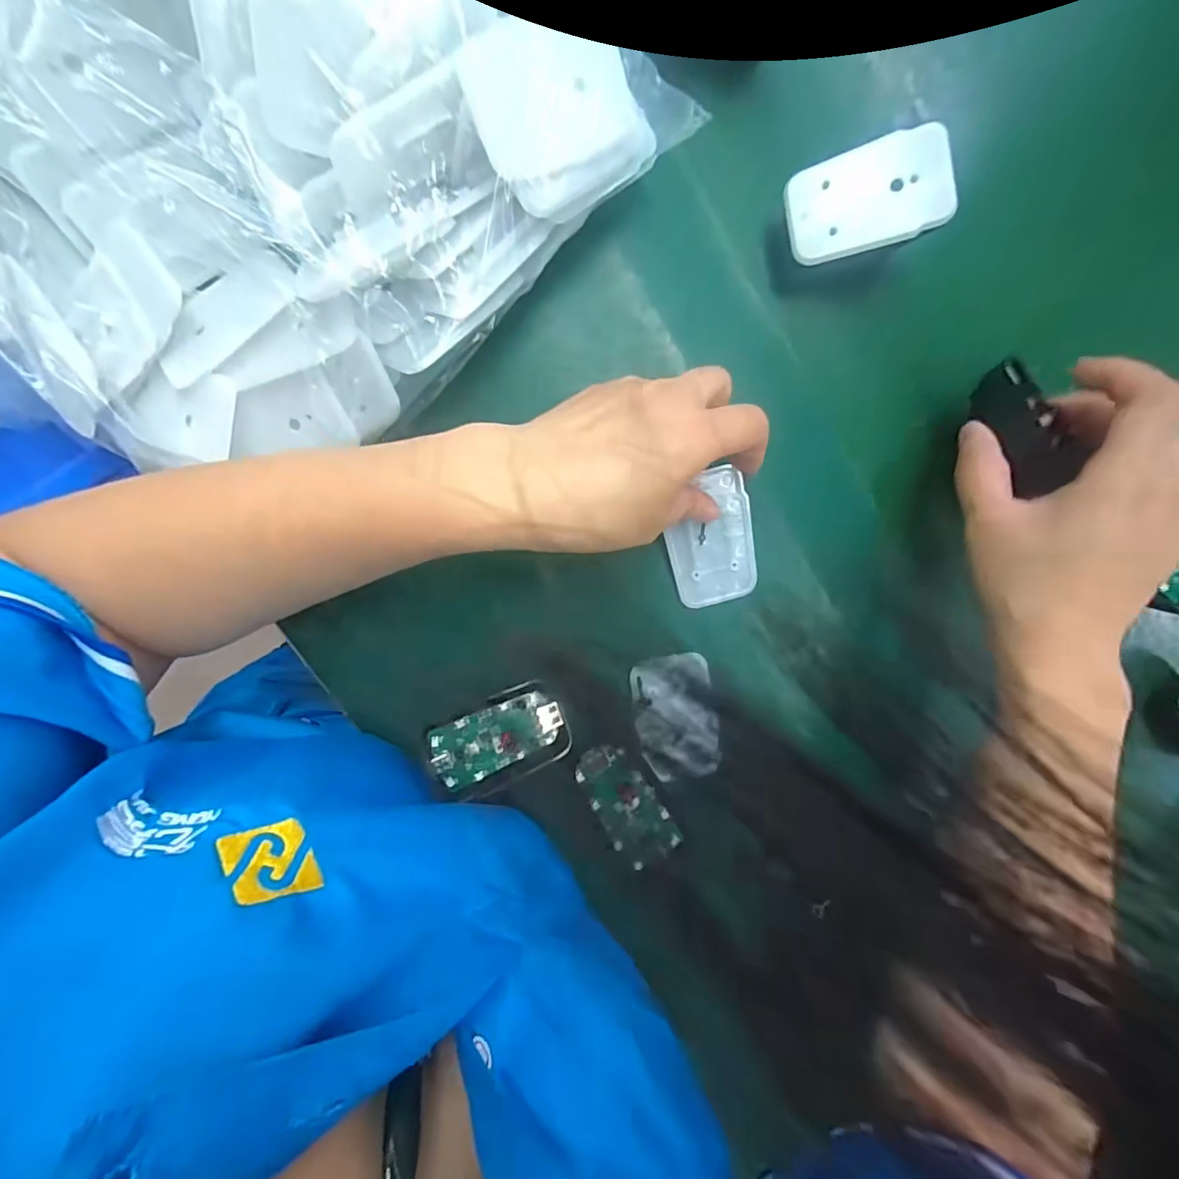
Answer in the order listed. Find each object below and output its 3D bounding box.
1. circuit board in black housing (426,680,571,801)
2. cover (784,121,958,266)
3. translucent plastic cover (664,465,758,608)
[{"bbox_3d":[-0.045,0.075,0.266,0.067,0.007,0.043,-20,98,-19],"label":"circuit board in black housing"},{"bbox_3d":[0.127,-0.180,0.246,0.069,0.004,0.045,-8,95,15],"label":"cover"},{"bbox_3d":[0.063,-0.026,0.279,0.044,0.004,0.069,-12,104,-2],"label":"translucent plastic cover"}]

